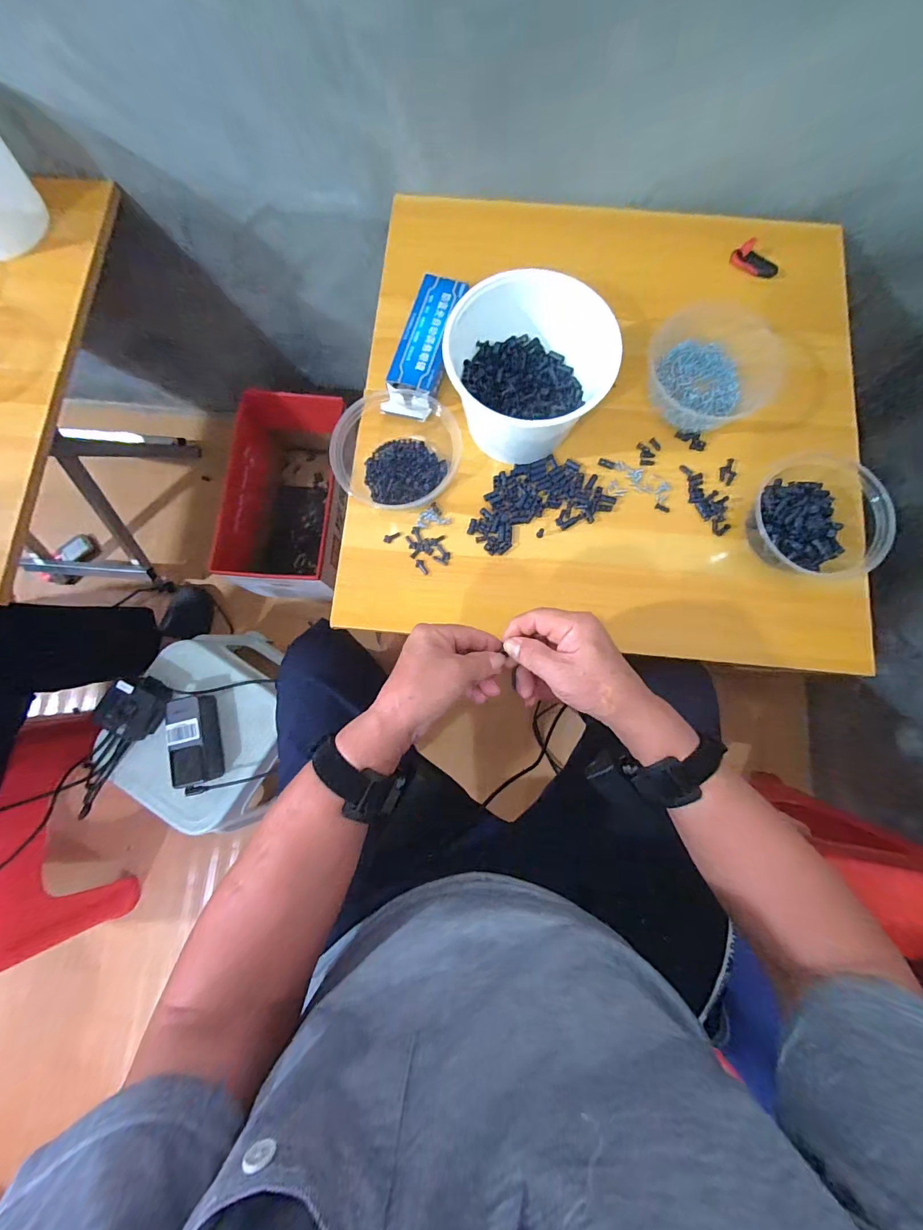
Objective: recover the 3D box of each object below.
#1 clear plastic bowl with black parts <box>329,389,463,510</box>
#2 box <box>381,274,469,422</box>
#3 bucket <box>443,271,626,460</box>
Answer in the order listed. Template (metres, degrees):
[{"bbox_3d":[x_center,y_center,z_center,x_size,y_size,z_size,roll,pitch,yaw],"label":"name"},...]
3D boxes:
[{"bbox_3d":[-0.068,-0.195,0.481,0.132,0.050,0.138,0,81,-1],"label":"clear plastic bowl with black parts"},{"bbox_3d":[-0.042,-0.320,0.516,0.058,0.031,0.177,18,81,2],"label":"box"},{"bbox_3d":[0.069,-0.253,0.460,0.164,0.106,0.140,27,82,5],"label":"bucket"}]

